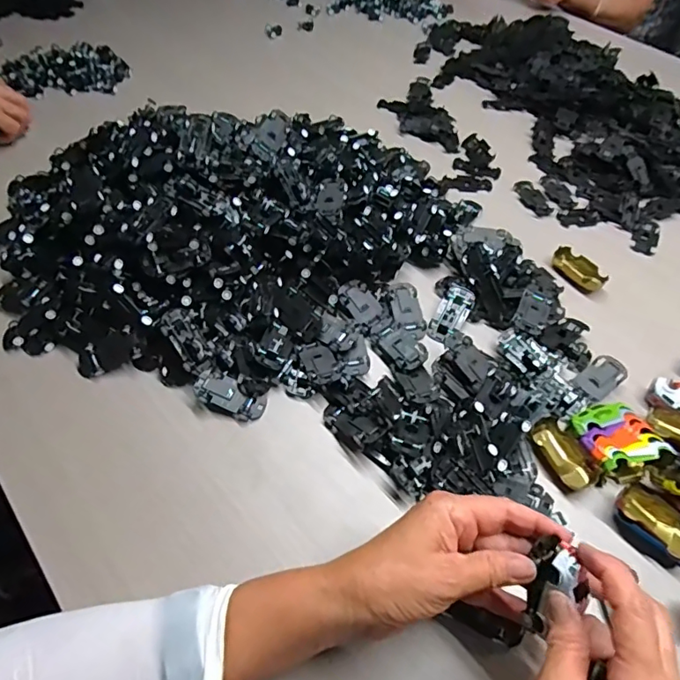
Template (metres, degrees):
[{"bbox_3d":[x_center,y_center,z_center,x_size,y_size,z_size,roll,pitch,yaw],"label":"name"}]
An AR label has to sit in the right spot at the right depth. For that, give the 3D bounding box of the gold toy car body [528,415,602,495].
[{"bbox_3d":[0.189,0.098,0.438,0.037,0.019,0.063,-16,56,-15],"label":"gold toy car body"}]

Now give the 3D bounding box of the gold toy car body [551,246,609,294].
[{"bbox_3d":[0.271,-0.080,0.576,0.032,0.018,0.062,-32,61,-24],"label":"gold toy car body"}]

